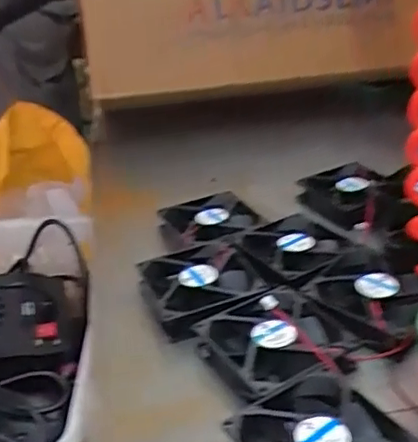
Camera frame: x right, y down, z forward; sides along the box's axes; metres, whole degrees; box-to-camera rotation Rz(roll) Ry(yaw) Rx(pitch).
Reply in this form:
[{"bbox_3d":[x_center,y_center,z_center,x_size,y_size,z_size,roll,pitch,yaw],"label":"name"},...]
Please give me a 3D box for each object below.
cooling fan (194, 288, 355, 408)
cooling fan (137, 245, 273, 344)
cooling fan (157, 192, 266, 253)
[{"bbox_3d":[0.050,0.098,0.448,0.094,0.026,0.099,-16,32,-21],"label":"cooling fan"},{"bbox_3d":[-0.008,0.059,0.523,0.096,0.026,0.103,-15,32,-21],"label":"cooling fan"},{"bbox_3d":[0.003,0.001,0.626,0.098,0.022,0.098,-10,30,-13],"label":"cooling fan"}]

